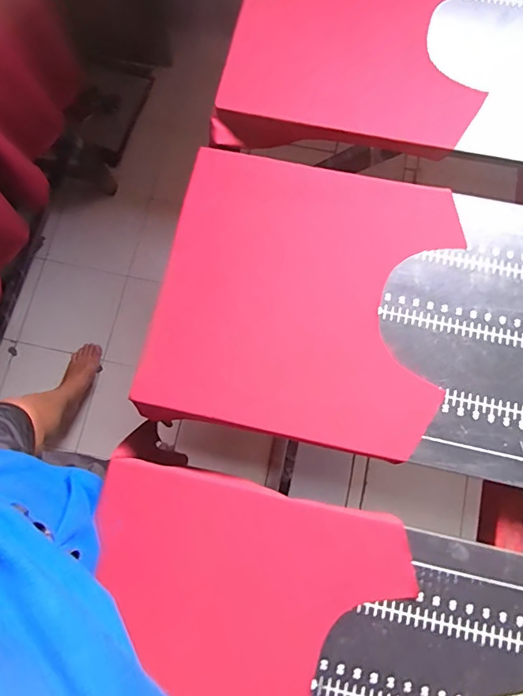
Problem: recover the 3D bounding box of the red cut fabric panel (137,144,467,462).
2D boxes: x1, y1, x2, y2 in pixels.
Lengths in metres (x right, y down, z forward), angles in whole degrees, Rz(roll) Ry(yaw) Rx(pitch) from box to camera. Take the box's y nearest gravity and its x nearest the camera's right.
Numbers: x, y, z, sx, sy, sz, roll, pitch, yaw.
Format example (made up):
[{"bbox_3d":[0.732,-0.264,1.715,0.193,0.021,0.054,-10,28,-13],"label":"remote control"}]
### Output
[{"bbox_3d":[0.049,-0.075,0.649,0.425,0.041,0.405,9,78,3],"label":"red cut fabric panel"}]

